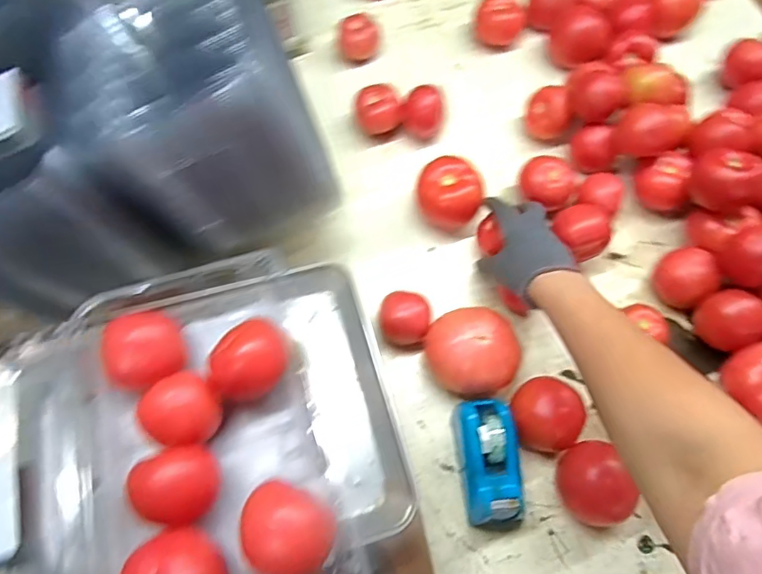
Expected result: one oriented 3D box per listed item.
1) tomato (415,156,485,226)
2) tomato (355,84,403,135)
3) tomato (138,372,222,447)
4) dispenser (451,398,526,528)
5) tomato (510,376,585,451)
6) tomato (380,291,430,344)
[{"bbox_3d":[0.083,-0.113,0.656,0.075,0.064,0.075,0,65,0],"label":"tomato"},{"bbox_3d":[-0.005,-0.226,0.693,0.059,0.048,0.051,-3,65,-1],"label":"tomato"},{"bbox_3d":[-0.154,0.098,0.418,0.056,0.058,0.058,-37,70,-16],"label":"tomato"},{"bbox_3d":[0.104,0.166,0.512,0.054,0.063,0.112,-5,65,-2],"label":"dispenser"},{"bbox_3d":[0.164,0.127,0.534,0.069,0.055,0.070,-2,65,-1],"label":"tomato"},{"bbox_3d":[0.027,0.036,0.584,0.054,0.049,0.052,-3,65,-1],"label":"tomato"}]

